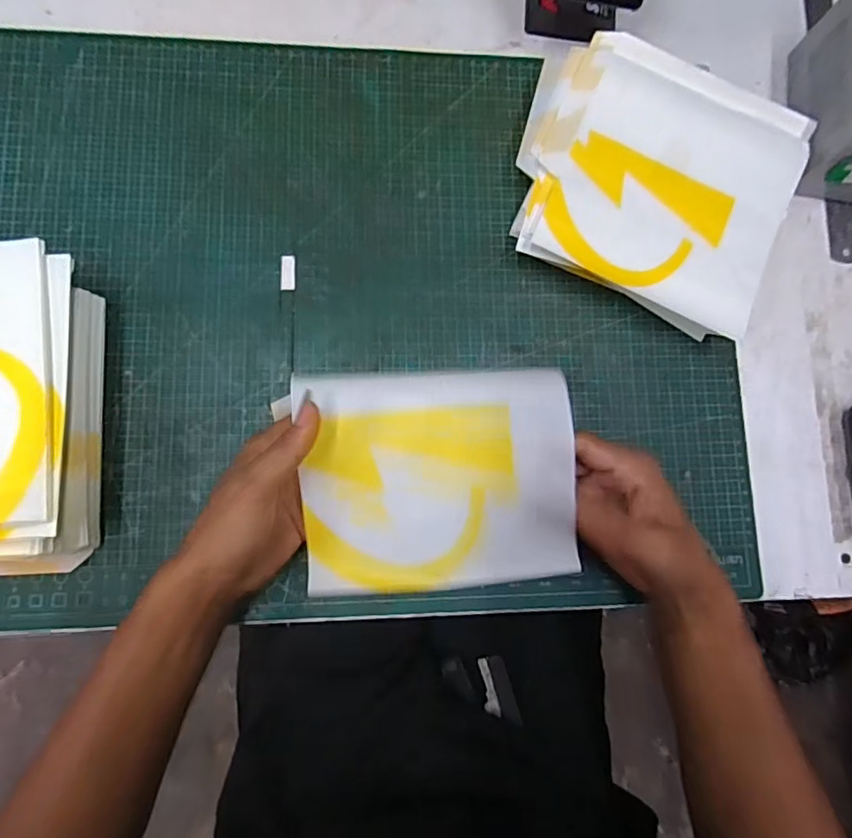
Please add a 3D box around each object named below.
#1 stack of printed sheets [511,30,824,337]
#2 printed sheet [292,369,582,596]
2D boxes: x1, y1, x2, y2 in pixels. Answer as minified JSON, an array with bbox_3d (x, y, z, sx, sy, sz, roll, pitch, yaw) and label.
[{"bbox_3d":[0.184,-0.198,0.435,0.222,0.038,0.232,24,81,-3],"label":"stack of printed sheets"},{"bbox_3d":[0.008,0.039,0.345,0.168,0.035,0.137,-4,83,-7],"label":"printed sheet"}]

